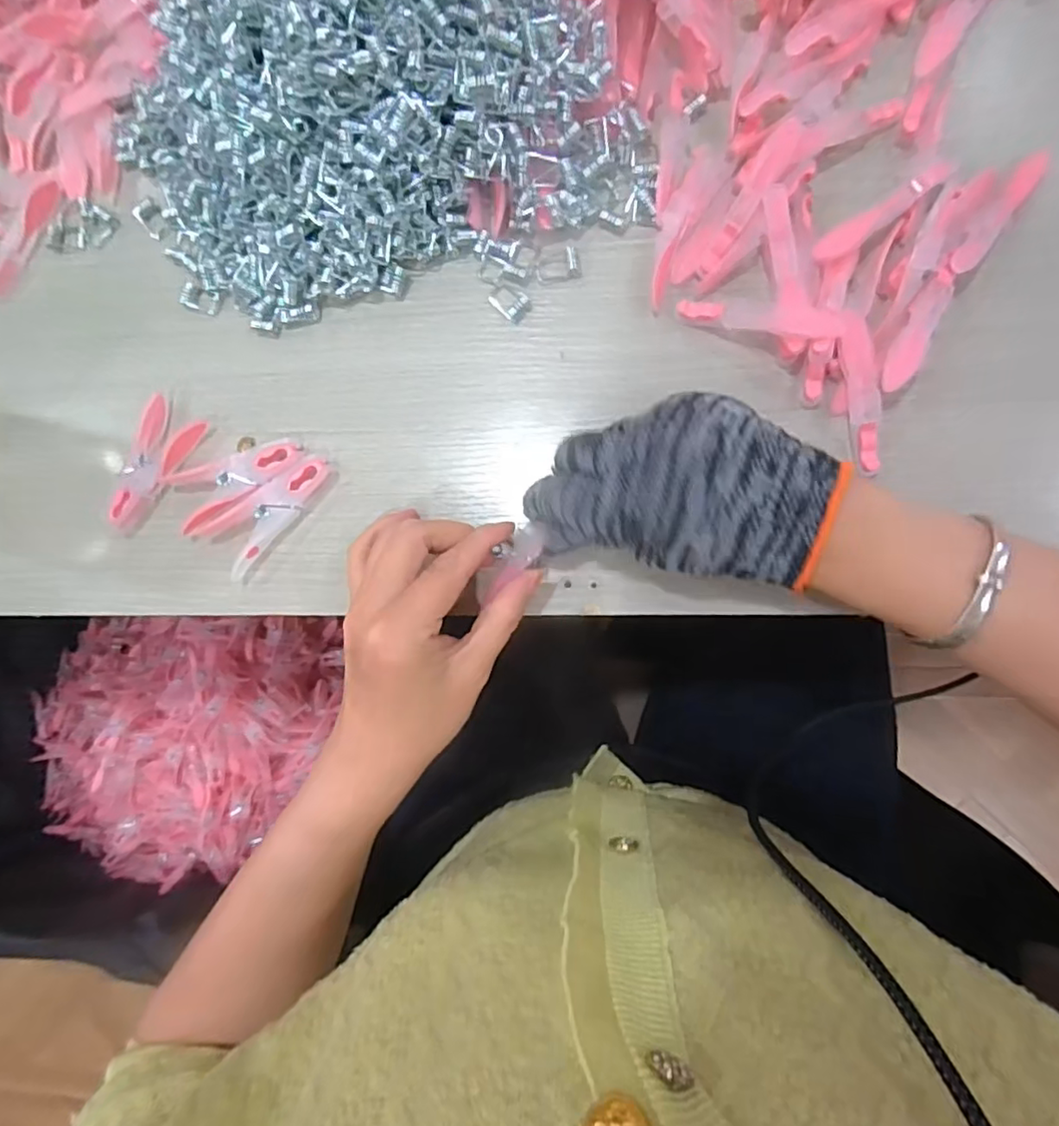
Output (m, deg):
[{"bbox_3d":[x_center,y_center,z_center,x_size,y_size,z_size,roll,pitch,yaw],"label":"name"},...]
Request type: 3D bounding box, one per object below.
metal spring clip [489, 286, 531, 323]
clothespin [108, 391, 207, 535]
[{"bbox_3d":[-0.011,-0.141,0.318,0.021,0.005,0.015,44,94,4],"label":"metal spring clip"},{"bbox_3d":[-0.220,-0.055,0.337,0.031,0.013,0.077,32,93,5],"label":"clothespin"}]

